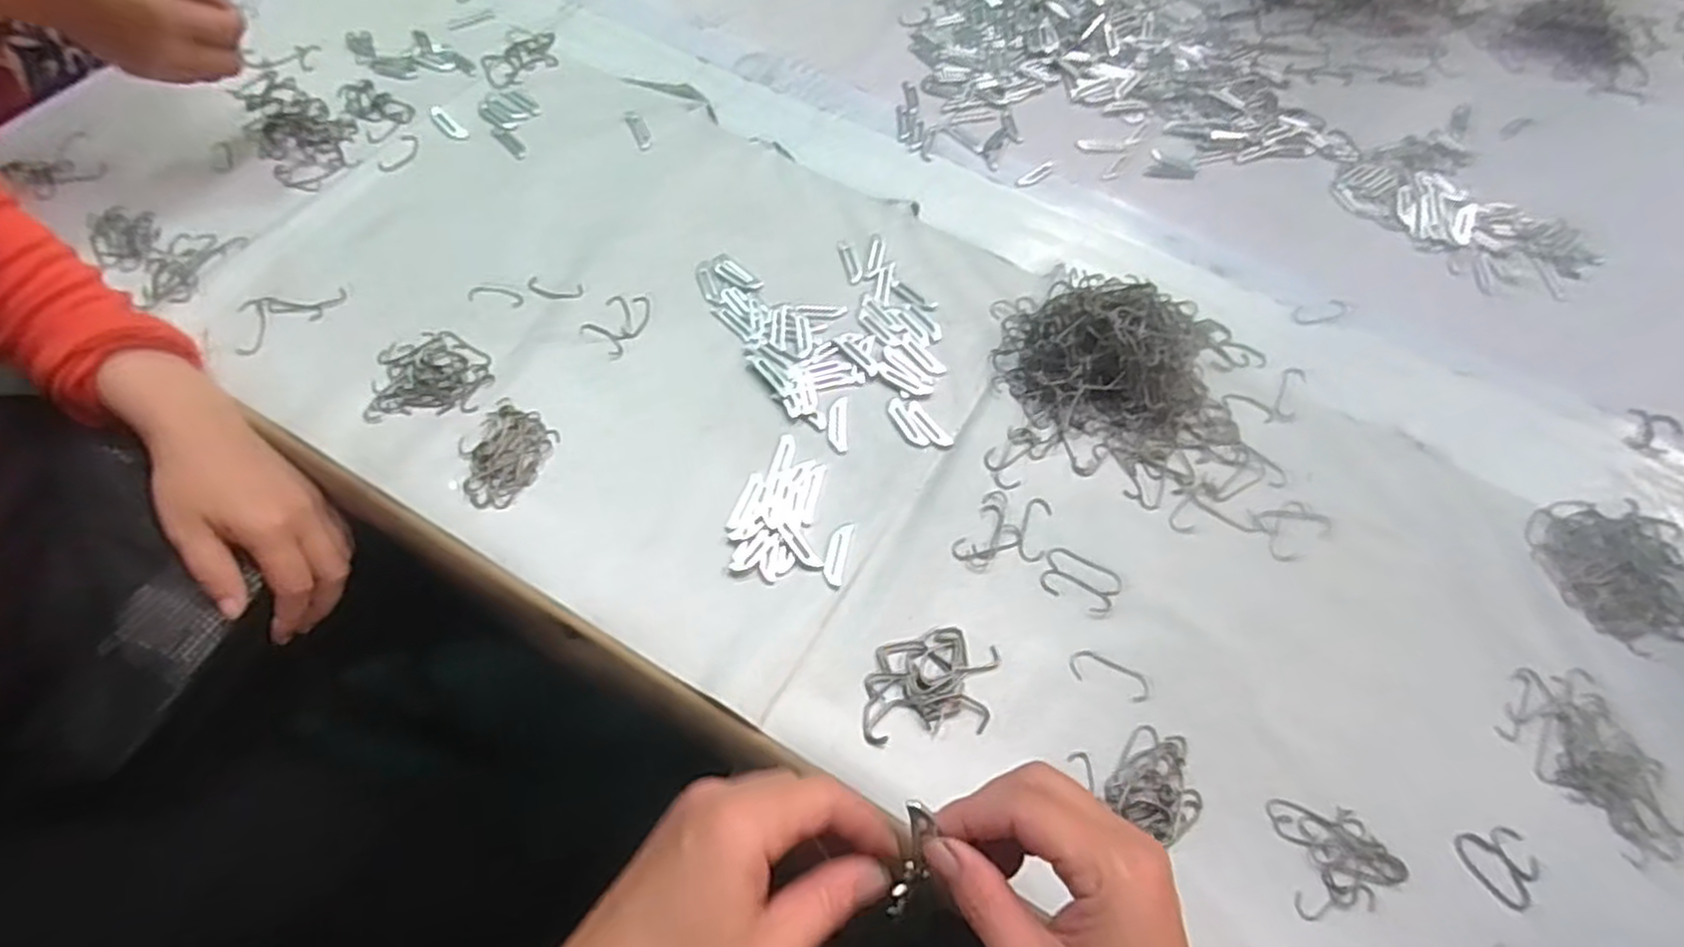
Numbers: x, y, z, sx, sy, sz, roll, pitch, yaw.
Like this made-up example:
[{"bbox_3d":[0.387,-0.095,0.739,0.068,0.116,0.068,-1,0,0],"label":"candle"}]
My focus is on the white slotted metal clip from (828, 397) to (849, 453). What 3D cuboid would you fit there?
[{"bbox_3d":[-0.003,-0.033,0.497,0.012,0.004,0.040,2,62,-1],"label":"white slotted metal clip"}]

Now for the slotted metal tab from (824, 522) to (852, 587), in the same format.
[{"bbox_3d":[-0.002,0.046,0.452,0.011,0.004,0.038,11,62,4],"label":"slotted metal tab"}]

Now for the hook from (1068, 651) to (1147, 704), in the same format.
[{"bbox_3d":[0.148,0.111,0.424,0.044,0.004,0.017,21,63,9],"label":"hook"}]

